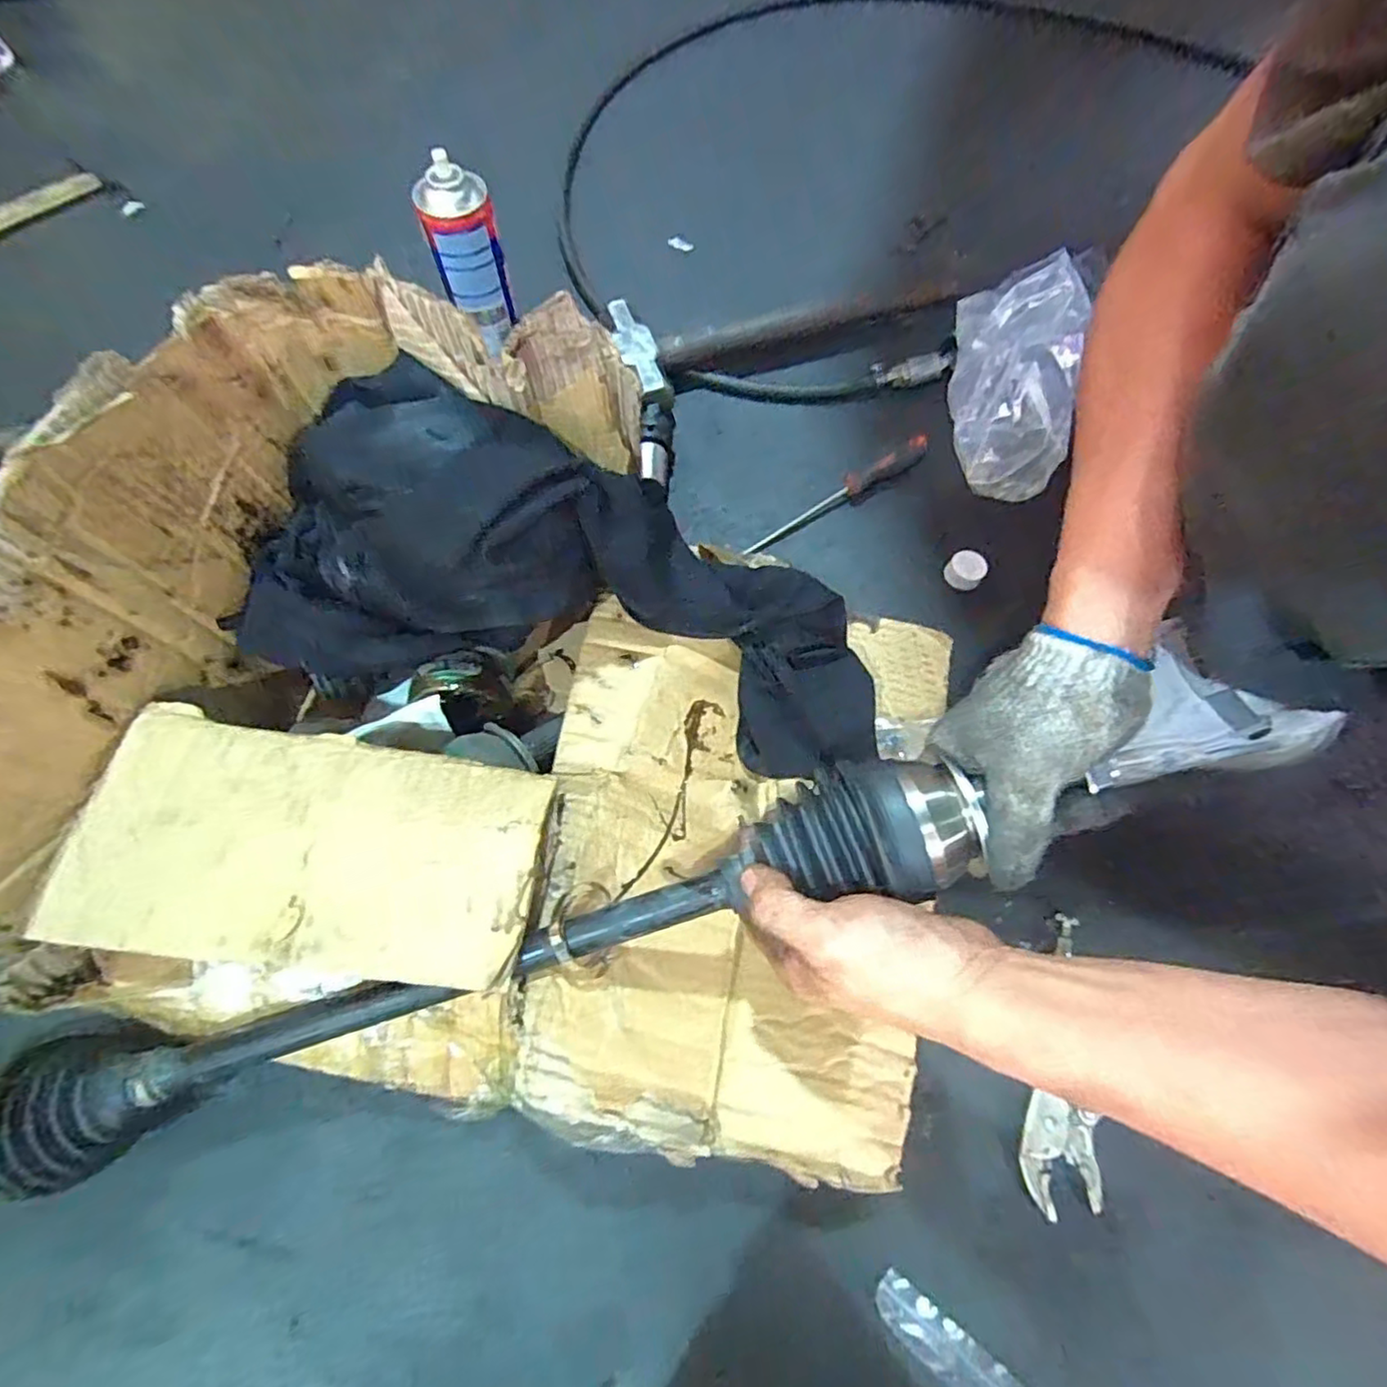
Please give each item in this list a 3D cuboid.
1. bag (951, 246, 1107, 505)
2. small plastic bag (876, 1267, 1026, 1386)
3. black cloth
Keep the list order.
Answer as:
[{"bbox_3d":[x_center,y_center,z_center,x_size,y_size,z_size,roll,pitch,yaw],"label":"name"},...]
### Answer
[{"bbox_3d":[0.292,-0.290,0.600,0.099,0.086,0.218,11,85,3],"label":"bag"},{"bbox_3d":[0.150,0.390,0.387,0.097,0.011,0.030,35,69,14],"label":"small plastic bag"},{"bbox_3d":[-0.068,-0.067,0.466,0.449,0.162,0.162,17,64,-13],"label":"black cloth"}]

